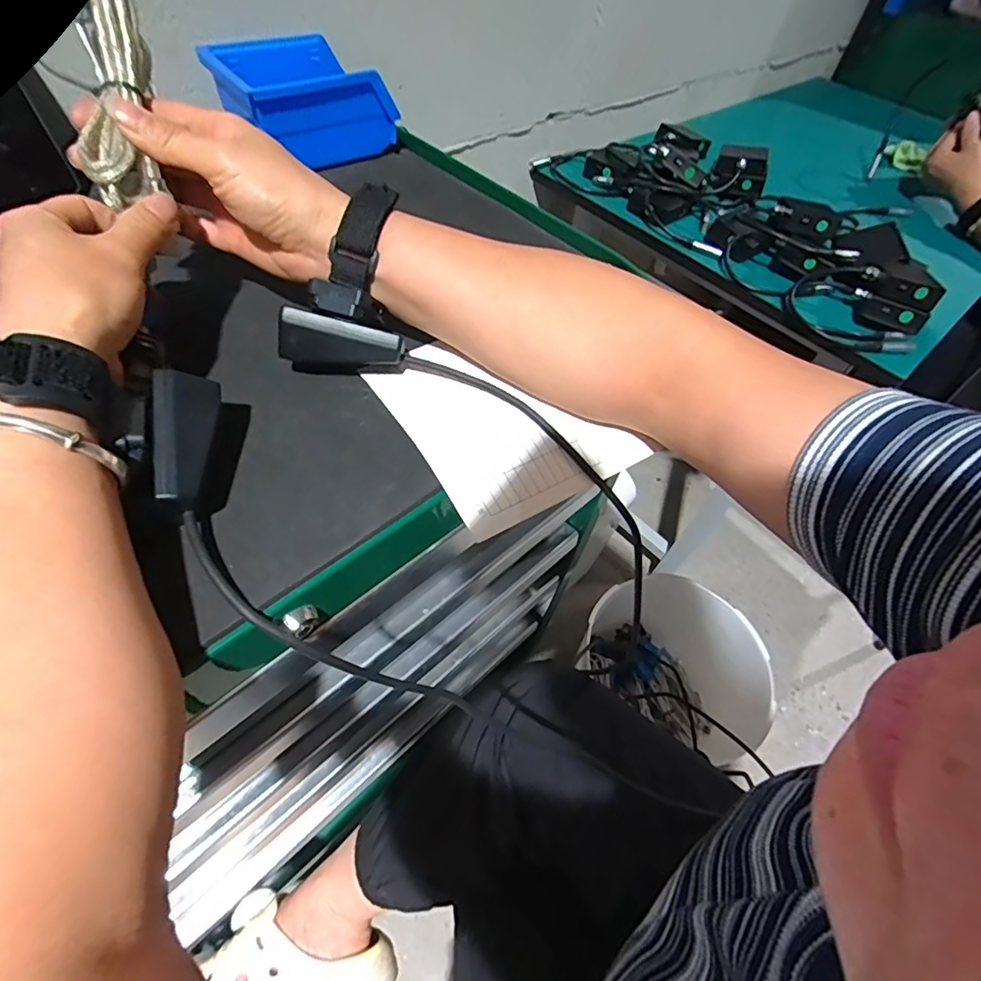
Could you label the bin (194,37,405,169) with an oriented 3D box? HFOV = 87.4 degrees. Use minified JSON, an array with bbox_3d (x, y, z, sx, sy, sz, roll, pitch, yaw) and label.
[{"bbox_3d":[-0.174,-0.362,0.475,0.128,0.062,0.112,-31,63,-25],"label":"bin"}]

